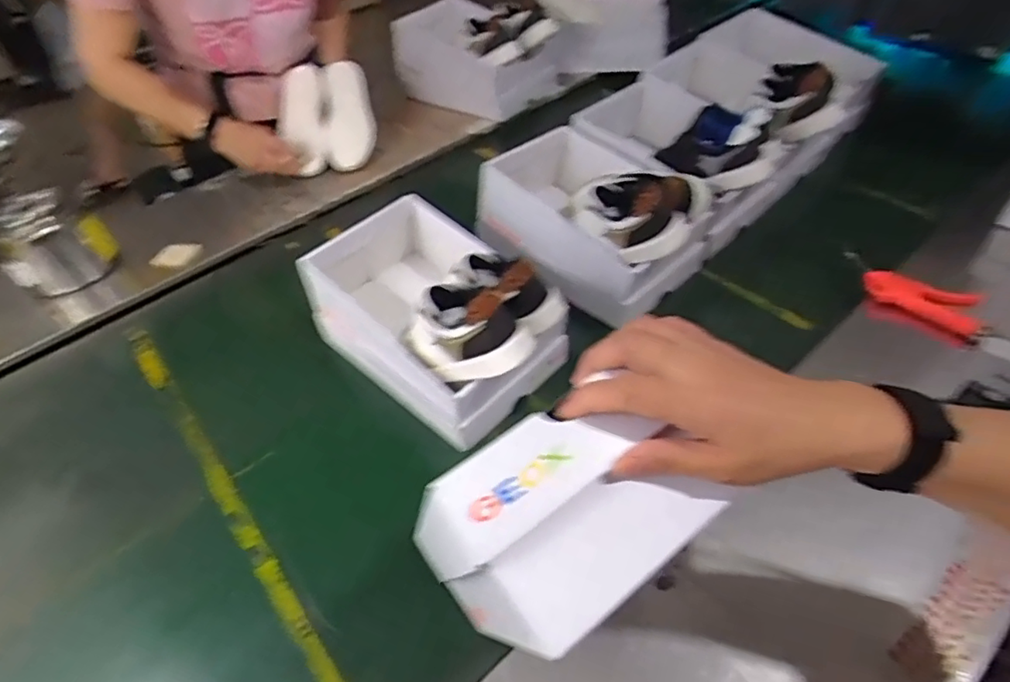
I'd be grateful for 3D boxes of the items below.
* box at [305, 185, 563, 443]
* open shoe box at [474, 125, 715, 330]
[{"bbox_3d":[-0.085,-0.044,0.743,0.325,0.178,0.190,32,57,31],"label":"box"},{"bbox_3d":[0.113,-0.191,0.889,0.219,0.128,0.347,-36,53,-26],"label":"open shoe box"}]

